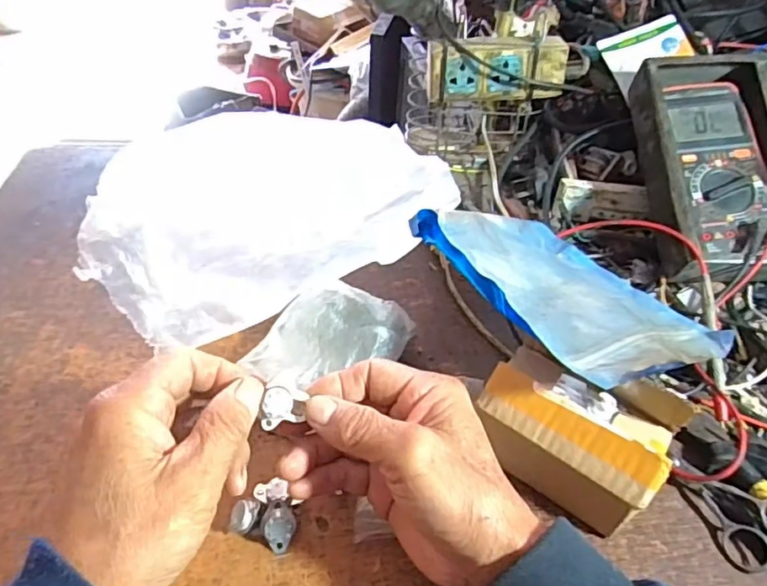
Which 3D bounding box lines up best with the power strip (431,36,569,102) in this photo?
[{"bbox_3d":[0.112,-0.225,0.574,0.140,0.055,0.047,-3,43,-6],"label":"power strip"}]

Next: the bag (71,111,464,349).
[{"bbox_3d":[-0.101,-0.074,0.492,0.267,0.092,0.208,-15,45,-18],"label":"bag"}]

